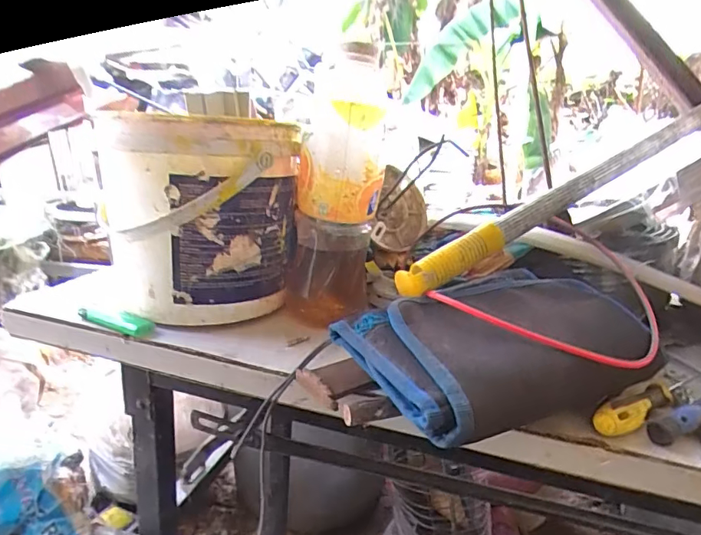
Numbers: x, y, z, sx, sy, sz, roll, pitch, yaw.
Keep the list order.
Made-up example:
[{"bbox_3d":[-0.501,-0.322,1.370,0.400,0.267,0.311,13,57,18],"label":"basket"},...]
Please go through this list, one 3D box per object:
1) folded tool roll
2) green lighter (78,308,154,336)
[{"bbox_3d":[0.122,0.061,0.386,0.238,0.064,0.142,-6,19,-28],"label":"folded tool roll"},{"bbox_3d":[-0.221,0.050,0.460,0.083,0.011,0.021,9,17,19],"label":"green lighter"}]

